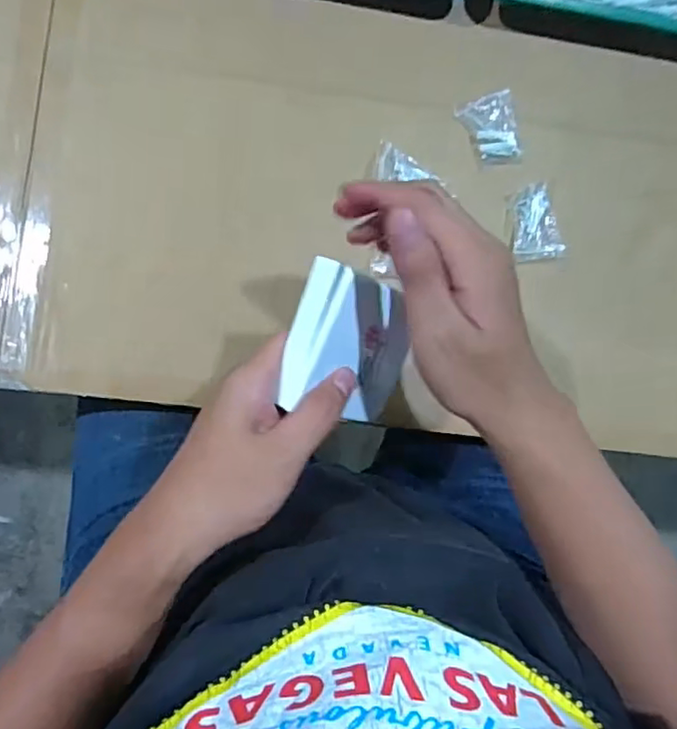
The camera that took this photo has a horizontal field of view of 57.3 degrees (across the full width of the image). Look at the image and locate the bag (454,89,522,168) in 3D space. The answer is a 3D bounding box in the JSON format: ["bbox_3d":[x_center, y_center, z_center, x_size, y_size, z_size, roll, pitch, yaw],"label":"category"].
[{"bbox_3d":[0.128,-0.191,0.507,0.042,0.012,0.057,-22,89,-7],"label":"bag"}]

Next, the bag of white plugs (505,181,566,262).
[{"bbox_3d":[0.160,-0.116,0.507,0.043,0.015,0.062,-10,87,-6],"label":"bag of white plugs"}]

